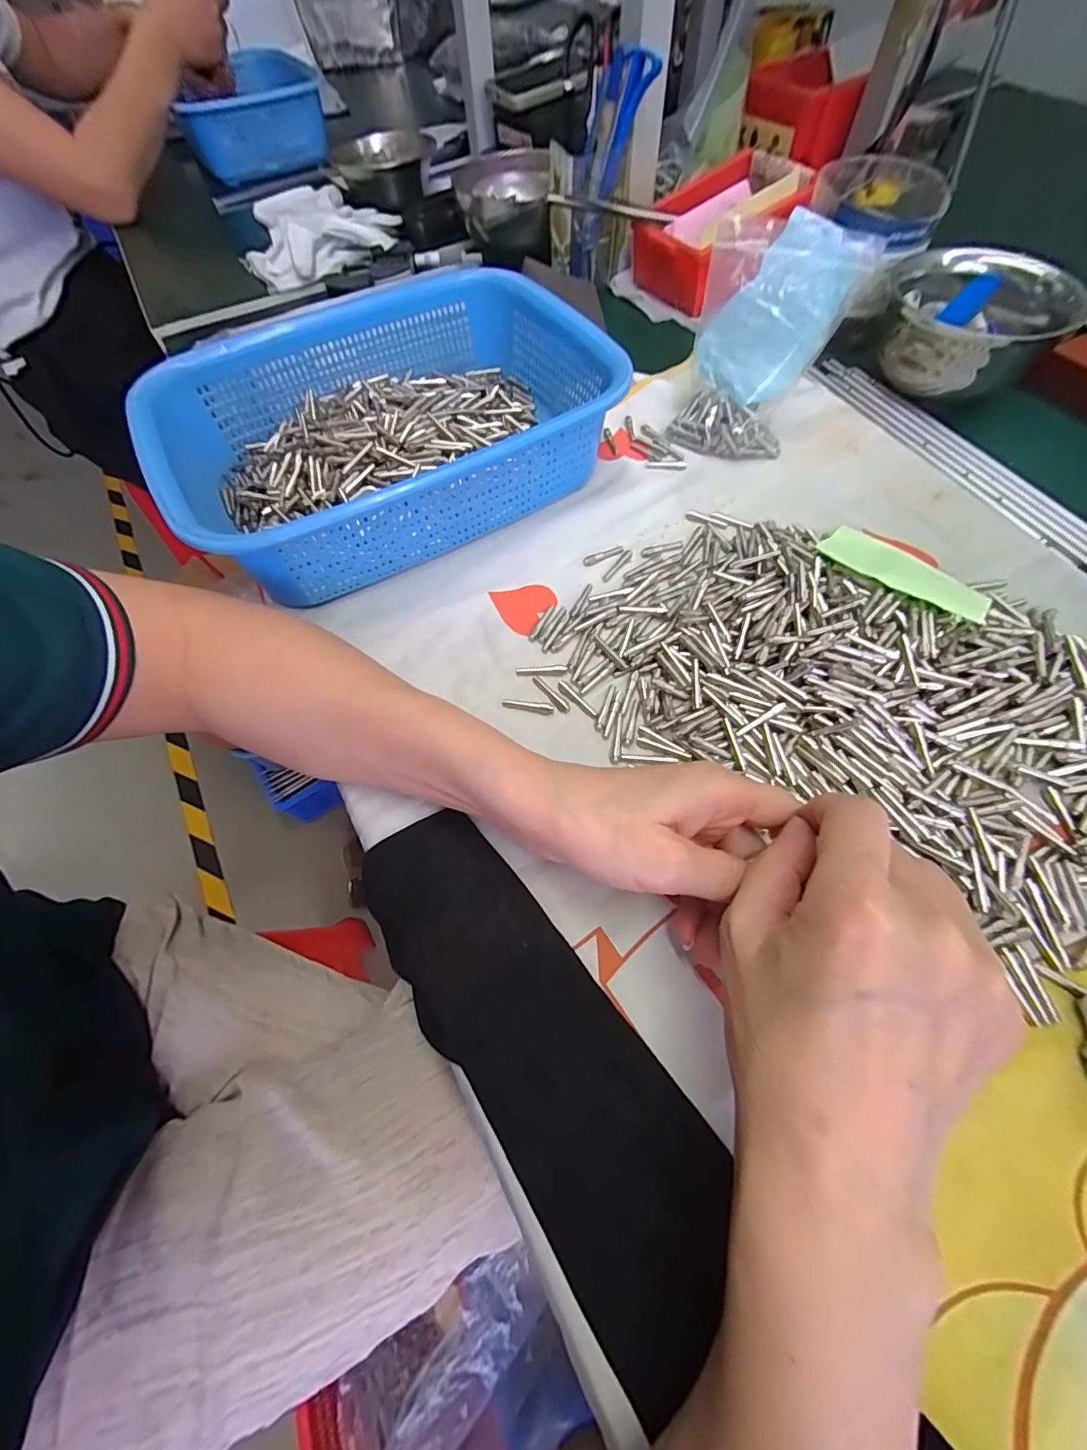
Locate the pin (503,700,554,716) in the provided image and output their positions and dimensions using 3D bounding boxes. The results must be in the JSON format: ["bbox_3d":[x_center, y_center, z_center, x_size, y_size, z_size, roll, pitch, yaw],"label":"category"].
[{"bbox_3d":[-0.009,-0.010,0.277,0.029,0.004,0.005,9,64,7],"label":"pin"}]

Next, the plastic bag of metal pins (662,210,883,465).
[{"bbox_3d":[0.147,-0.254,0.334,0.092,0.126,0.029,20,45,7],"label":"plastic bag of metal pins"}]

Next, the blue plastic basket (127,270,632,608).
[{"bbox_3d":[-0.098,-0.206,0.339,0.276,0.073,0.209,-29,65,-12],"label":"blue plastic basket"}]

